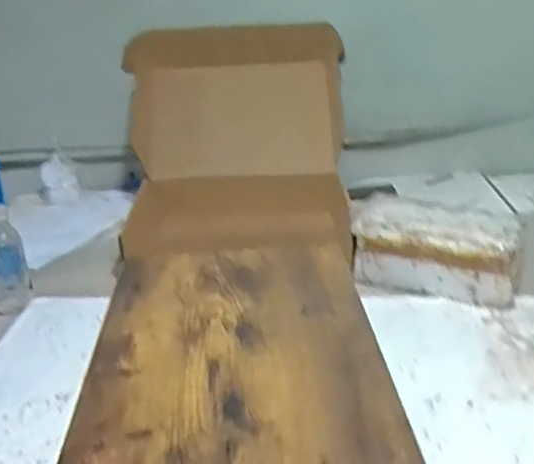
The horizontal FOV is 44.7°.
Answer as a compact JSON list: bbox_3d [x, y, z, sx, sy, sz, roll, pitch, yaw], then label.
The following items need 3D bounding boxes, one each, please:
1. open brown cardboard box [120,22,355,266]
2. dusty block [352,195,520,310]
[{"bbox_3d":[-0.059,-0.184,1.182,0.409,0.285,0.384,-3,27,-3],"label":"open brown cardboard box"},{"bbox_3d":[0.251,0.025,0.954,0.229,0.104,0.118,11,27,30],"label":"dusty block"}]

